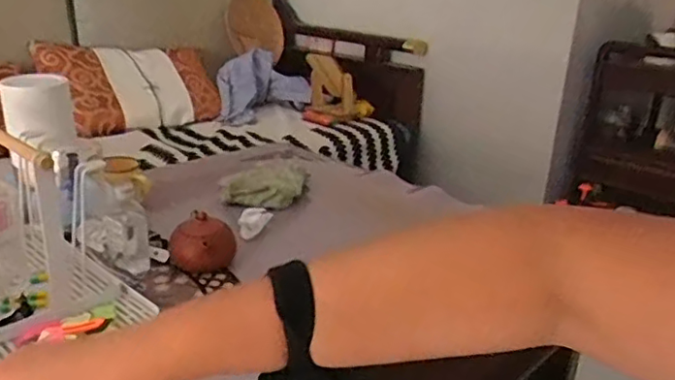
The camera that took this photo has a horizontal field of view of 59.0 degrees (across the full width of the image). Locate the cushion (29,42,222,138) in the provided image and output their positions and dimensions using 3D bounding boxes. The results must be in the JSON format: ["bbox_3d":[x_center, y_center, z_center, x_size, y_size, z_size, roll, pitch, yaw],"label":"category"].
[{"bbox_3d":[-0.600,-0.305,1.751,0.484,0.277,0.120,-16,-5,-41],"label":"cushion"}]

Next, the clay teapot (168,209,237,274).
[{"bbox_3d":[-0.180,0.067,0.791,0.079,0.064,0.080,-4,22,-18],"label":"clay teapot"}]

